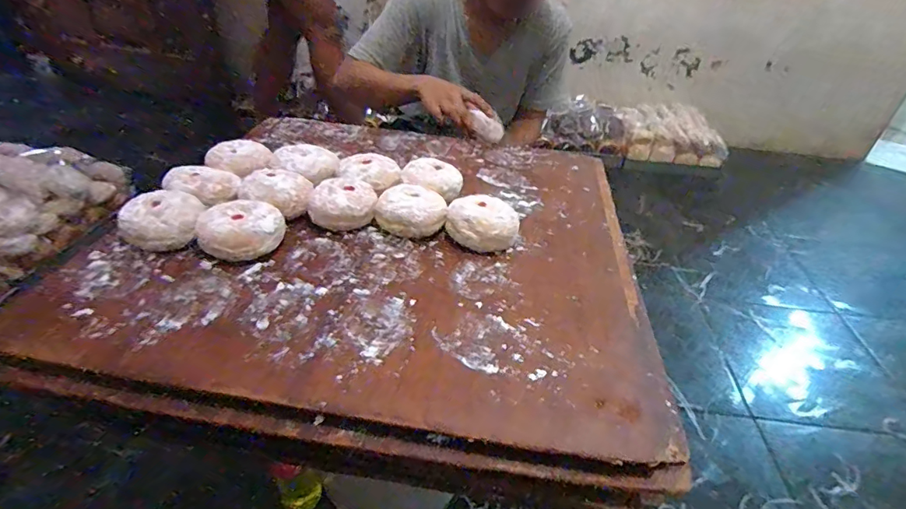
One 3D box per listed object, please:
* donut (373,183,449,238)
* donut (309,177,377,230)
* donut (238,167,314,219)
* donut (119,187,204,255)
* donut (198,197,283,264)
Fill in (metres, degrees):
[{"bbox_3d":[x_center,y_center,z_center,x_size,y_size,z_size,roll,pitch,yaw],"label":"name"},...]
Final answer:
[{"bbox_3d":[-0.050,-0.051,0.579,0.081,0.039,0.085,2,37,-4],"label":"donut"},{"bbox_3d":[-0.134,-0.062,0.578,0.080,0.041,0.074,-2,37,-10],"label":"donut"},{"bbox_3d":[-0.215,-0.079,0.582,0.079,0.036,0.081,3,37,-2],"label":"donut"},{"bbox_3d":[-0.320,-0.038,0.525,0.084,0.044,0.075,-17,42,-27],"label":"donut"},{"bbox_3d":[-0.233,-0.027,0.523,0.084,0.041,0.087,3,37,-2],"label":"donut"}]

